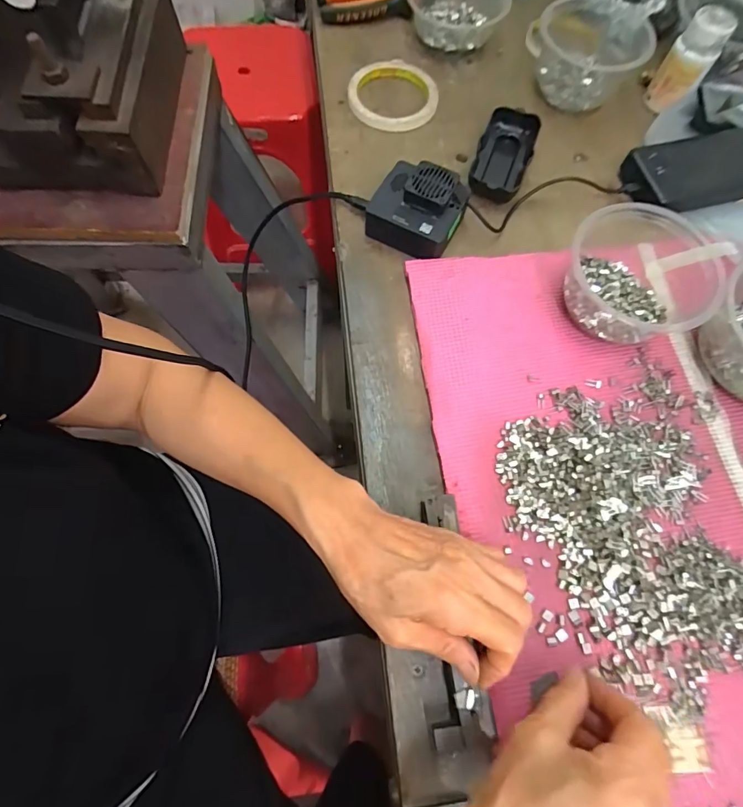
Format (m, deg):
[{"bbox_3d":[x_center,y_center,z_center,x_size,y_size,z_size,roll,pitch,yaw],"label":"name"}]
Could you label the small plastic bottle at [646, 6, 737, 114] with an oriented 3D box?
[{"bbox_3d":[0.332,-0.359,0.466,0.044,0.079,0.039,30,72,10],"label":"small plastic bottle"}]

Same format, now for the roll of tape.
[{"bbox_3d":[0.025,-0.343,0.488,0.096,0.015,0.096,0,70,0],"label":"roll of tape"}]

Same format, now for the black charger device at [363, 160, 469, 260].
[{"bbox_3d":[0.042,-0.179,0.411,0.079,0.046,0.068,28,72,10],"label":"black charger device"}]

